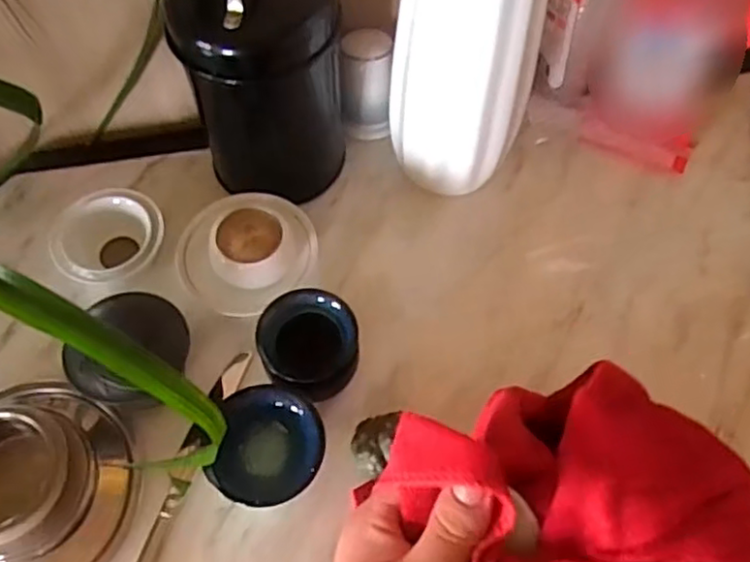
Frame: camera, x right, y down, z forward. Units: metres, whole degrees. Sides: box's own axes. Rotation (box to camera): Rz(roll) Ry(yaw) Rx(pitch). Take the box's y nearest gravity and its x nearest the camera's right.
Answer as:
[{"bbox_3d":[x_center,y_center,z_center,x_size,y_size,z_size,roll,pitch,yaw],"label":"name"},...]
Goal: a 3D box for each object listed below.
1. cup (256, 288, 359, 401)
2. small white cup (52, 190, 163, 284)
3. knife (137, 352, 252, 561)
[{"bbox_3d":[-0.040,0.043,0.421,0.057,0.060,0.054,0,63,0],"label":"cup"},{"bbox_3d":[-0.185,-0.026,0.473,0.067,0.050,0.064,0,64,1],"label":"small white cup"},{"bbox_3d":[-0.126,0.136,0.407,0.017,0.007,0.207,17,65,9],"label":"knife"}]

